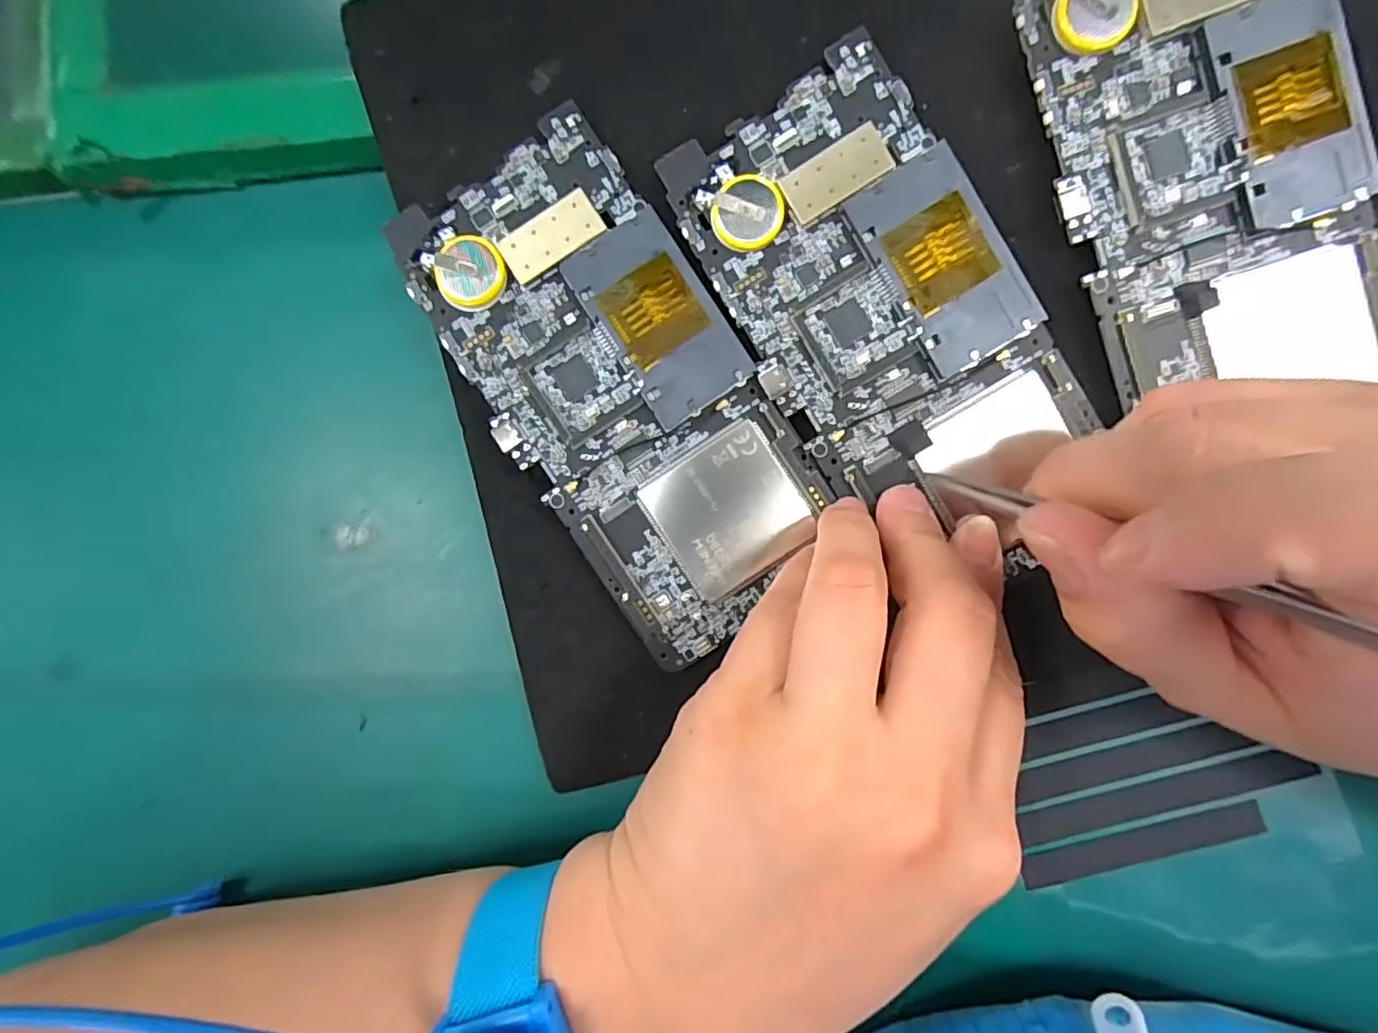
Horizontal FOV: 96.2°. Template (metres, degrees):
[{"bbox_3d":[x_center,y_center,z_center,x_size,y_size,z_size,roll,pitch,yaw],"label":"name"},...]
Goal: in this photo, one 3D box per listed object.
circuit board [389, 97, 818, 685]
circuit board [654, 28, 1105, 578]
[{"bbox_3d":[-0.019,-0.035,0.180,0.071,0.006,0.148,-32,83,3],"label":"circuit board"},{"bbox_3d":[0.056,-0.057,0.175,0.071,0.009,0.136,-31,90,3],"label":"circuit board"}]

